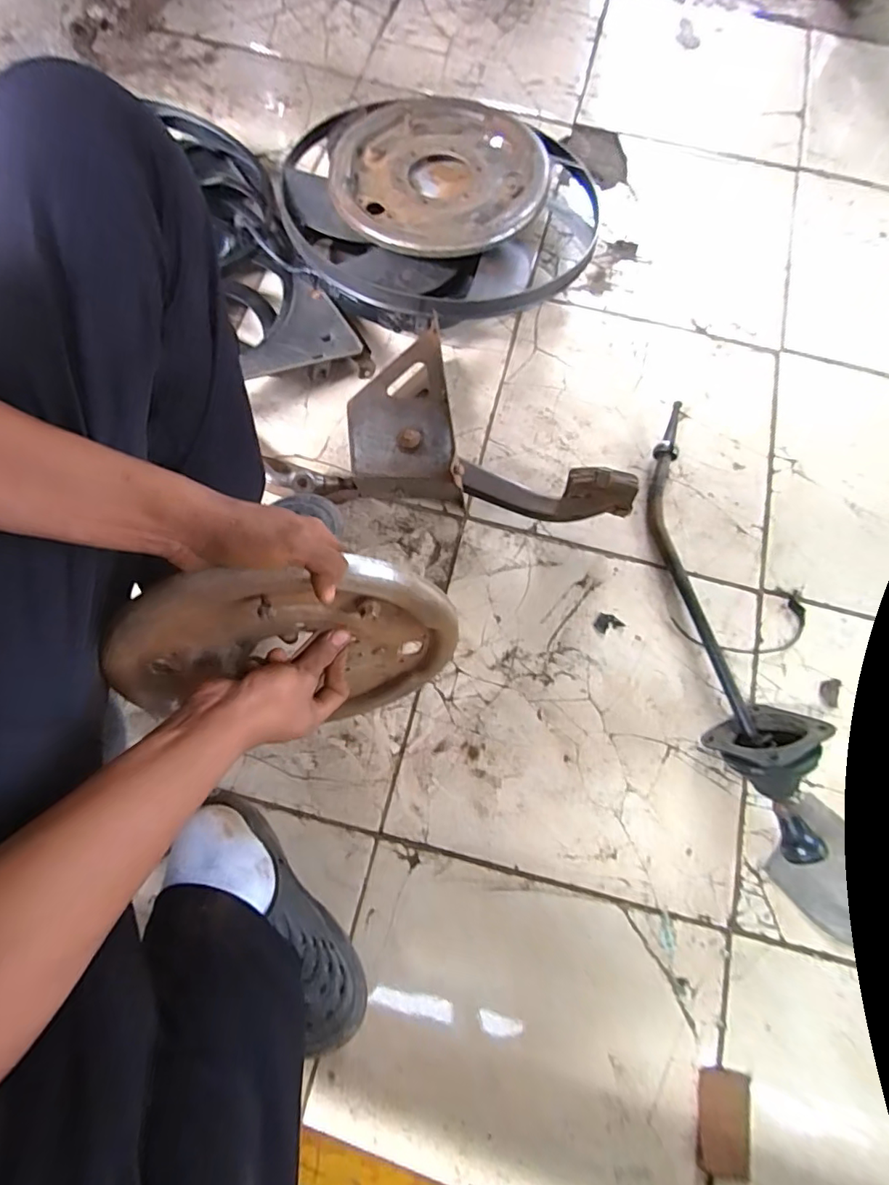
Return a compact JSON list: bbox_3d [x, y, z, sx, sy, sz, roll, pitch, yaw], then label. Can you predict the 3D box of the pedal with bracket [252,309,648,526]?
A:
[{"bbox_3d":[0.009,-0.221,0.707,0.477,0.114,0.238,12,74,5],"label":"pedal with bracket"}]

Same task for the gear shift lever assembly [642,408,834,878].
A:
[{"bbox_3d":[0.342,0.010,0.637,0.111,0.092,0.579,-5,73,0],"label":"gear shift lever assembly"}]

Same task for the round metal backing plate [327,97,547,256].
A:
[{"bbox_3d":[-0.006,-0.593,0.748,0.291,0.027,0.290,1,73,-2],"label":"round metal backing plate"}]

